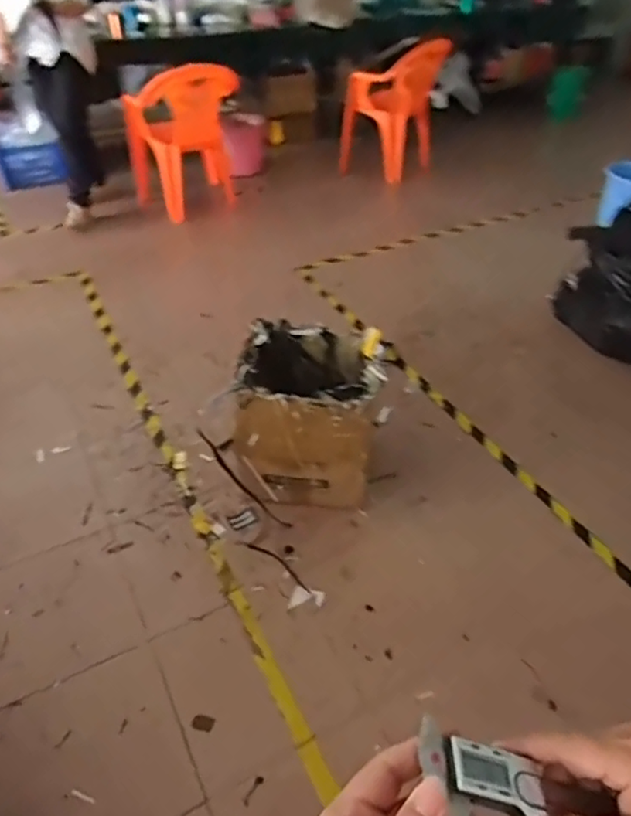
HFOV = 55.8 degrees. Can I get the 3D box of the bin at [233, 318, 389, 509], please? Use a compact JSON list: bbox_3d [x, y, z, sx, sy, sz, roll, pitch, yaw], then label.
[{"bbox_3d":[-0.020,0.026,1.803,0.397,0.412,0.362,5,41,5],"label":"bin"}]

